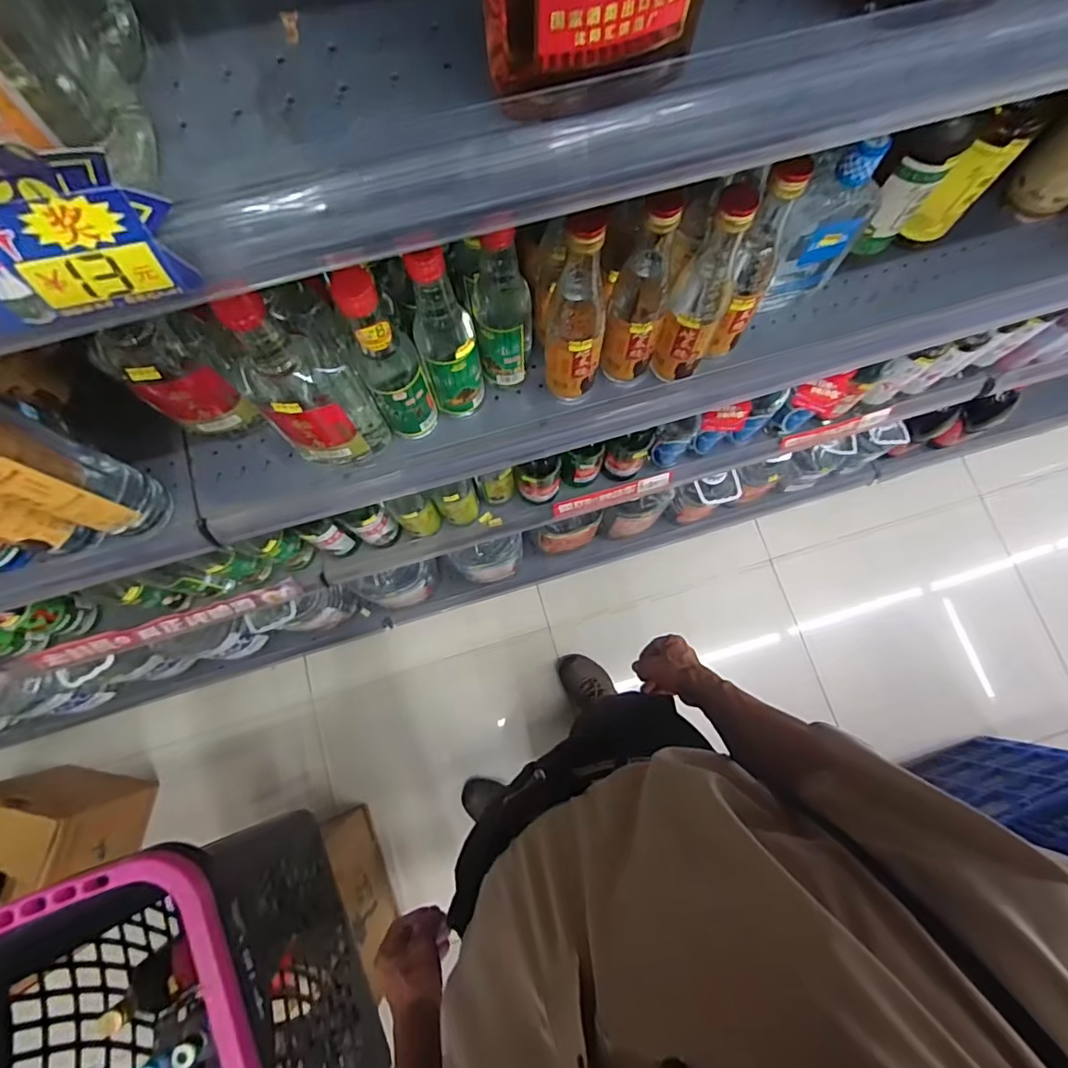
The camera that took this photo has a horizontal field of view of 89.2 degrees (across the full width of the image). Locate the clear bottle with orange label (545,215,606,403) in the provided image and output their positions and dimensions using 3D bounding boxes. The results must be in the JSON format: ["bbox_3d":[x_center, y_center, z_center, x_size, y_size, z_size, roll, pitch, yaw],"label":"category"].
[{"bbox_3d":[0.038,-0.191,0.486,0.050,0.215,0.056,4,78,0],"label":"clear bottle with orange label"}]

